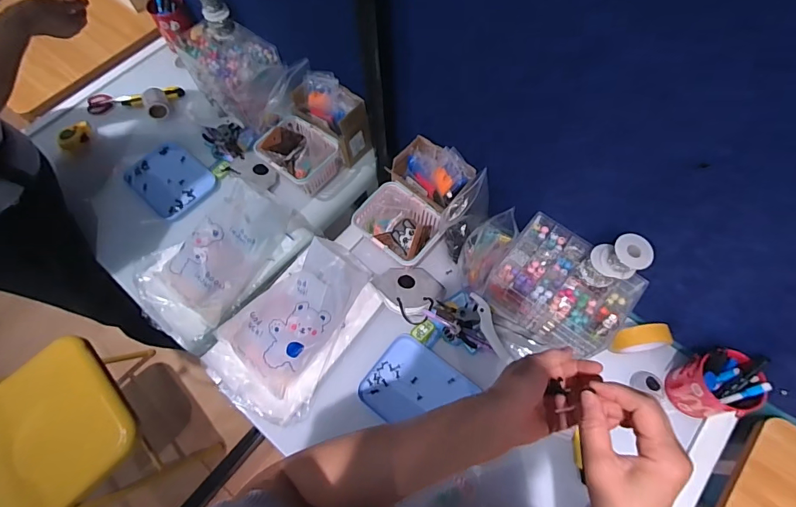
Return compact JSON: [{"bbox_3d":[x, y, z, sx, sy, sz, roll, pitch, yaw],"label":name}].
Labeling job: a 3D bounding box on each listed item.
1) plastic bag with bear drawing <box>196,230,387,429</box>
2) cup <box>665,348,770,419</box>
[{"bbox_3d":[-0.191,0.116,0.775,0.211,0.119,0.334,31,69,15],"label":"plastic bag with bear drawing"},{"bbox_3d":[0.513,0.215,0.699,0.082,0.119,0.093,-3,65,0],"label":"cup"}]

